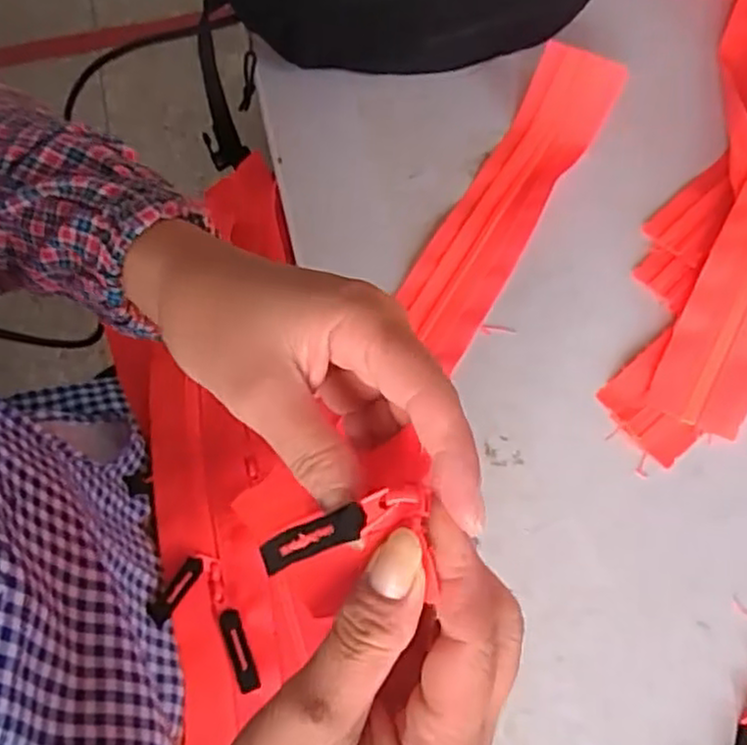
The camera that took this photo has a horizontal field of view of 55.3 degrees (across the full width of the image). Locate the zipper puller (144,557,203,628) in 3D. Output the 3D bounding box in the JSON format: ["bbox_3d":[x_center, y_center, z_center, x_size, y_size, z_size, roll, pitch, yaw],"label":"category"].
[{"bbox_3d":[-0.112,0.124,0.405,0.011,0.009,0.046,23,37,9],"label":"zipper puller"}]

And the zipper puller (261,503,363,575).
[{"bbox_3d":[-0.021,0.055,0.235,0.046,0.004,0.010,-29,63,30],"label":"zipper puller"}]

